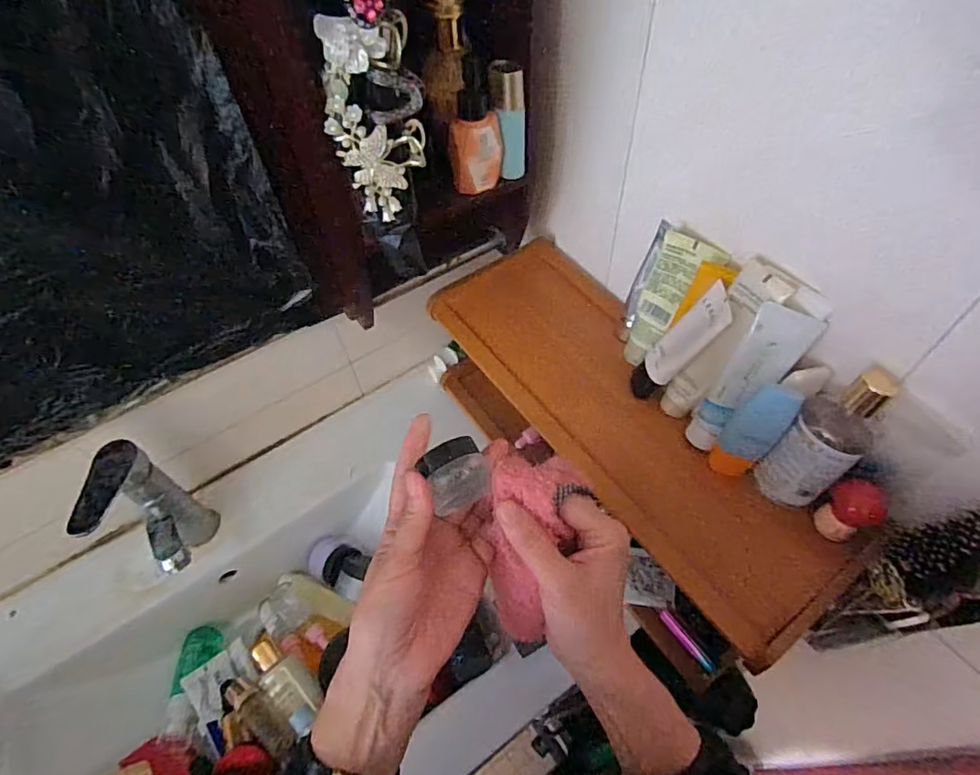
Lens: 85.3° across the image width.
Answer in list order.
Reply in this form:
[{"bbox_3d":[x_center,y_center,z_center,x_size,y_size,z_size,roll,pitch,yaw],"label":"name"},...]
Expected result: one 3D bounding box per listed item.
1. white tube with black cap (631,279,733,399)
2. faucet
[{"bbox_3d":[0.178,-0.038,0.509,0.024,0.138,0.046,6,49,-26],"label":"white tube with black cap"},{"bbox_3d":[-0.355,0.152,0.577,0.065,0.188,0.125,-32,58,-20],"label":"faucet"}]

